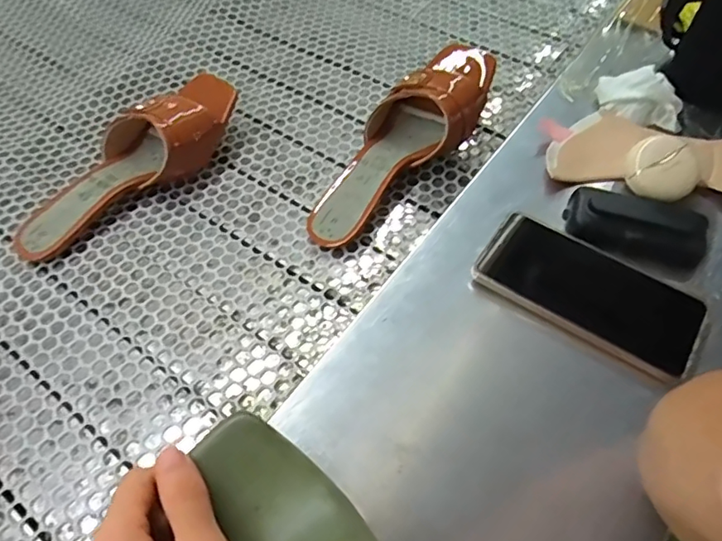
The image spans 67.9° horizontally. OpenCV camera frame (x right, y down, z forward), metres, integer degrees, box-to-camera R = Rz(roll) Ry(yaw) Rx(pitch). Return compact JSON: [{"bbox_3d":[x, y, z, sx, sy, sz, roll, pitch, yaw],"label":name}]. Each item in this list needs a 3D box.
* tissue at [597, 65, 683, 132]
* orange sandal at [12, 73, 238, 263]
[{"bbox_3d":[0.265,-0.167,0.503,0.083,0.036,0.040,28,58,21],"label":"tissue"},{"bbox_3d":[-0.227,-0.110,0.517,0.246,0.063,0.087,-35,61,-20],"label":"orange sandal"}]

